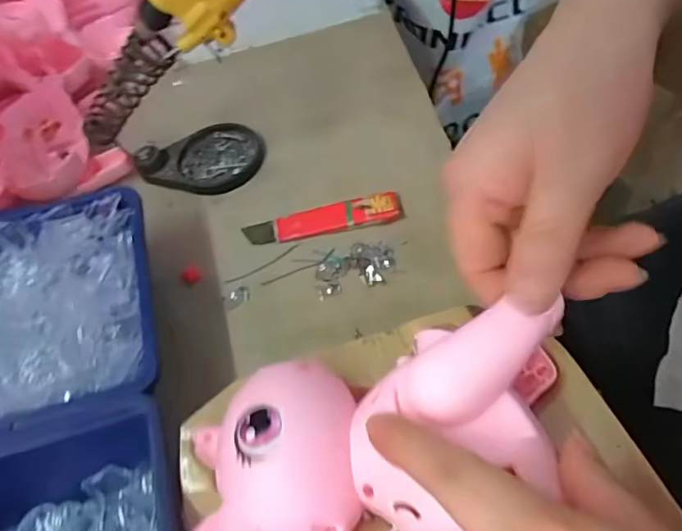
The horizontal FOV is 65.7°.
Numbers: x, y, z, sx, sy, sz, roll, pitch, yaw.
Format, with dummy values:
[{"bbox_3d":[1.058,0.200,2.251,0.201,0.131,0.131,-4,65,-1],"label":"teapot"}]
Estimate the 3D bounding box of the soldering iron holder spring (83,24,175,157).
[{"bbox_3d":[-0.148,-0.114,0.357,0.106,0.026,0.019,-37,46,35],"label":"soldering iron holder spring"}]

